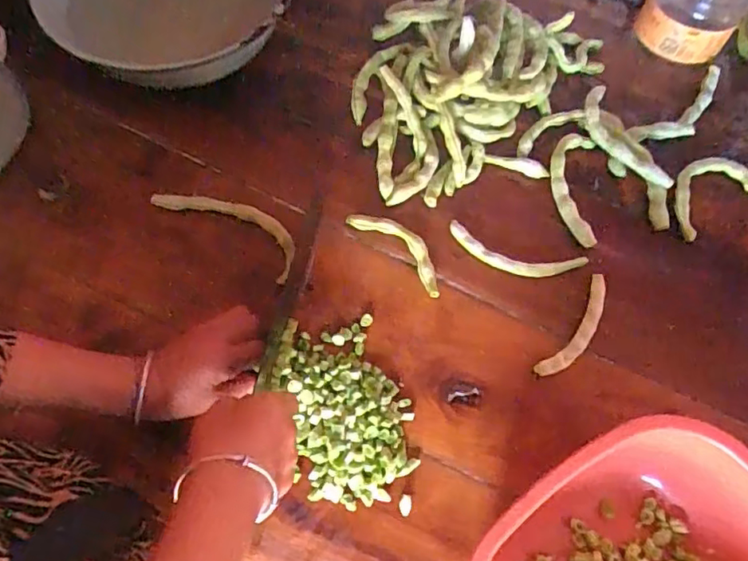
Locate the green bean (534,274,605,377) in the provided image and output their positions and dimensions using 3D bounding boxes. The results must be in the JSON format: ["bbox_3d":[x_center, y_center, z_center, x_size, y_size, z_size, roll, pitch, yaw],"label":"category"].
[{"bbox_3d":[0.195,0.046,0.550,0.028,0.008,0.118,34,74,12],"label":"green bean"}]

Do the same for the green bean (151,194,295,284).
[{"bbox_3d":[-0.145,-0.058,0.587,0.163,0.021,0.053,32,73,11],"label":"green bean"}]

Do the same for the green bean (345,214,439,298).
[{"bbox_3d":[0.028,-0.034,0.582,0.120,0.012,0.038,42,75,14],"label":"green bean"}]

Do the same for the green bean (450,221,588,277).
[{"bbox_3d":[0.140,-0.026,0.576,0.135,0.015,0.034,18,71,6],"label":"green bean"}]

